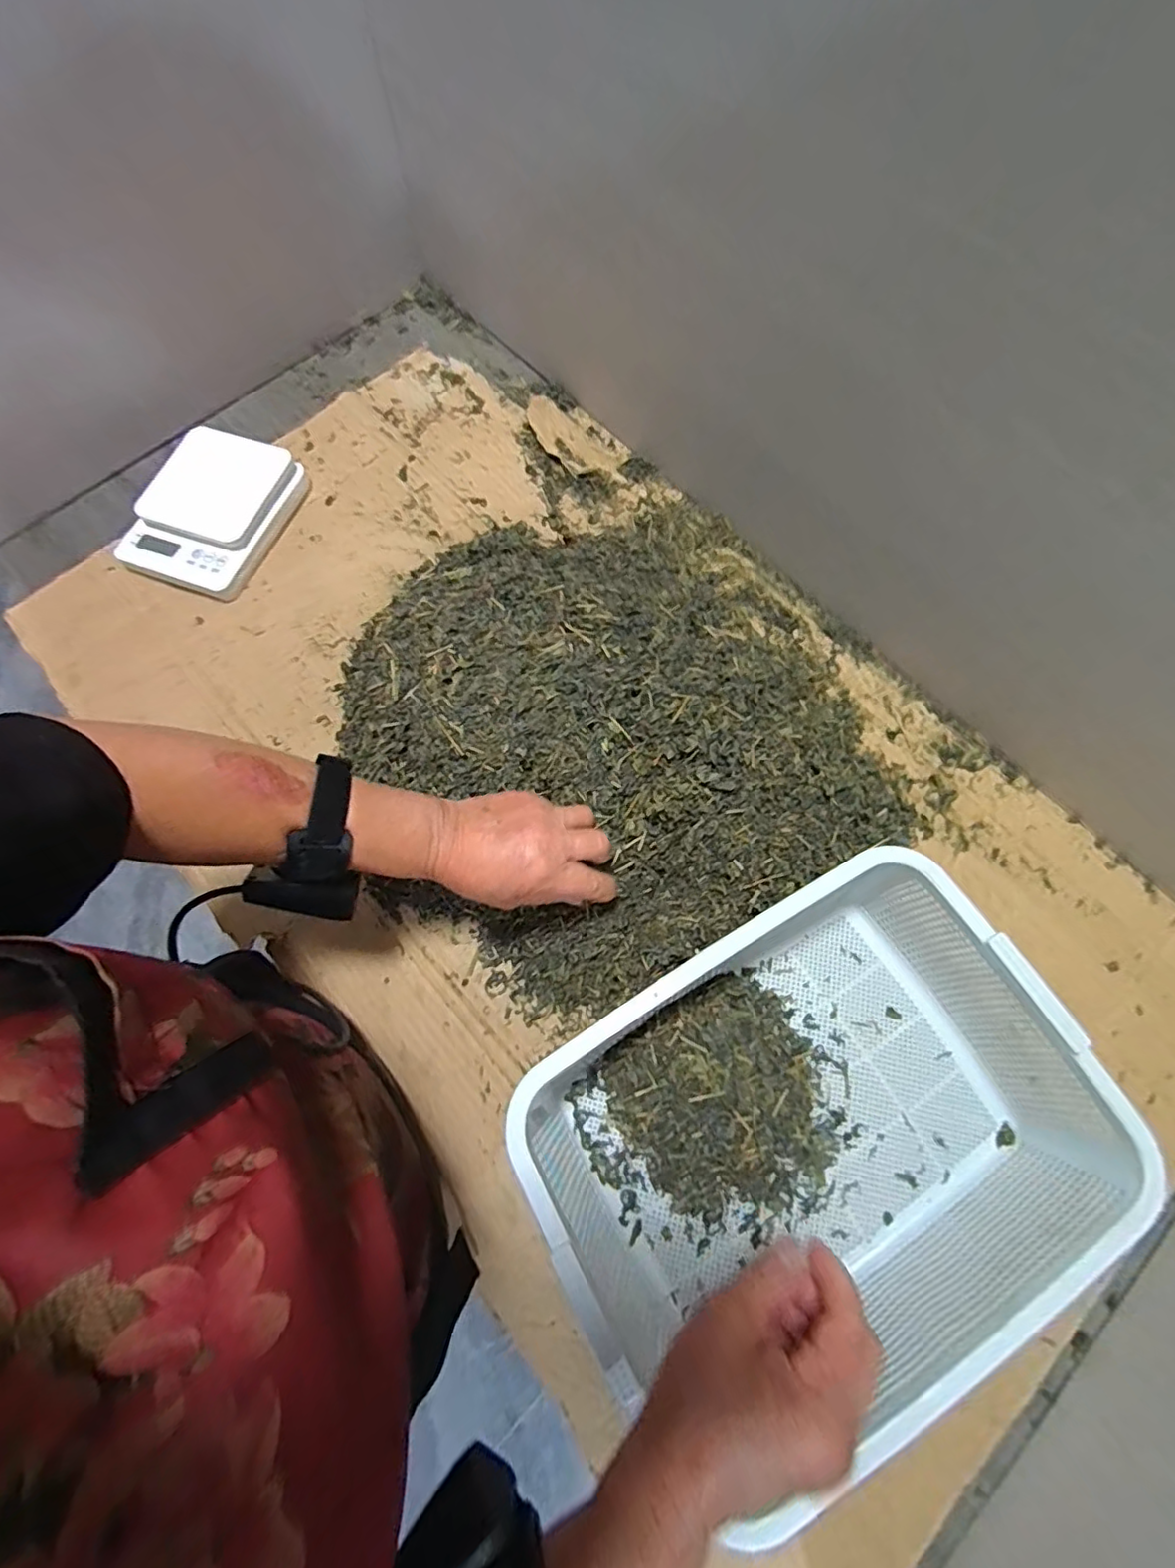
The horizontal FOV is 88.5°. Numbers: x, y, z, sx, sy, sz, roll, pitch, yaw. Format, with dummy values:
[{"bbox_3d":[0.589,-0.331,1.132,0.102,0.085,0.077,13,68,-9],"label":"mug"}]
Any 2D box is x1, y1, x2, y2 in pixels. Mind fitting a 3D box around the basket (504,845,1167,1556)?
[{"bbox_3d":[0.150,0.239,0.422,0.349,0.103,0.263,-31,74,-9],"label":"basket"}]

